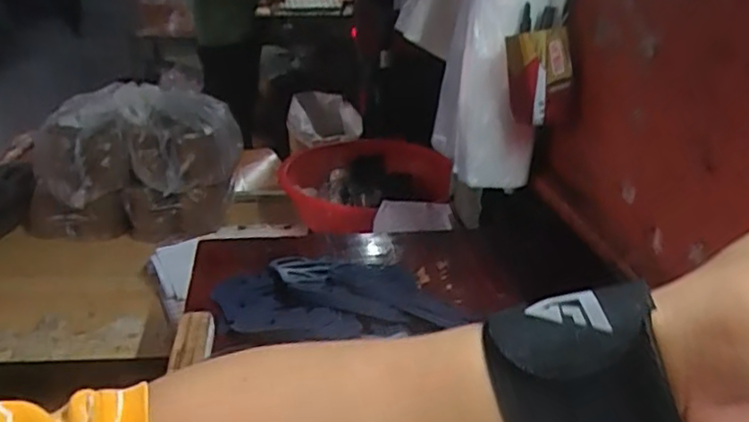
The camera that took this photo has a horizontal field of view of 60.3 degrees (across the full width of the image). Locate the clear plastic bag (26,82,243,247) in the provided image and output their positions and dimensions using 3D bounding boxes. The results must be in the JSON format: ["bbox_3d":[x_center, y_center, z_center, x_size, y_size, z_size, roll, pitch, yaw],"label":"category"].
[{"bbox_3d":[-0.495,-0.103,1.352,0.409,0.279,0.255,-6,25,-17],"label":"clear plastic bag"}]

